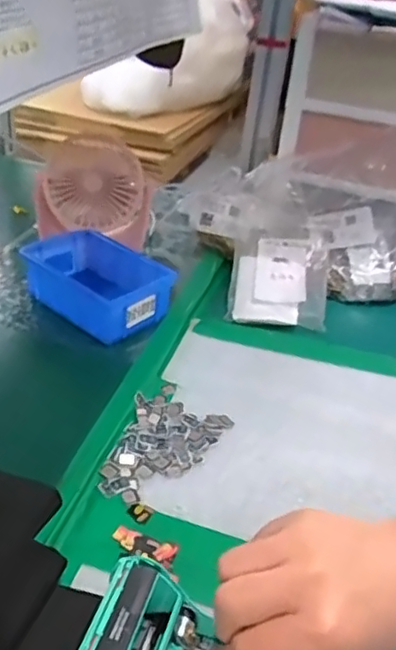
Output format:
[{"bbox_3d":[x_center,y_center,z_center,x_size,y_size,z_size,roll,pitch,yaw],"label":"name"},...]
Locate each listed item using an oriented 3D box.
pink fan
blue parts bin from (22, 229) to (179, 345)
[{"bbox_3d":[-0.120,-0.143,0.699,0.132,0.127,0.053,7,32,-2],"label":"pink fan"},{"bbox_3d":[-0.108,-0.043,0.637,0.151,0.060,0.094,31,40,30],"label":"blue parts bin"}]

